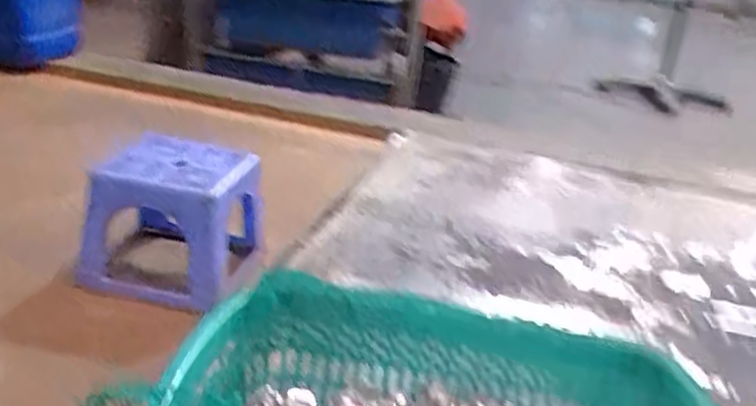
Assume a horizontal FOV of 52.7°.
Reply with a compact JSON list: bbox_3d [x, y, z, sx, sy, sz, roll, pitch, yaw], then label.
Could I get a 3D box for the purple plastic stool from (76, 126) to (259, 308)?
[{"bbox_3d":[-0.344,0.026,1.281,0.249,0.215,0.226,10,22,6],"label":"purple plastic stool"}]

